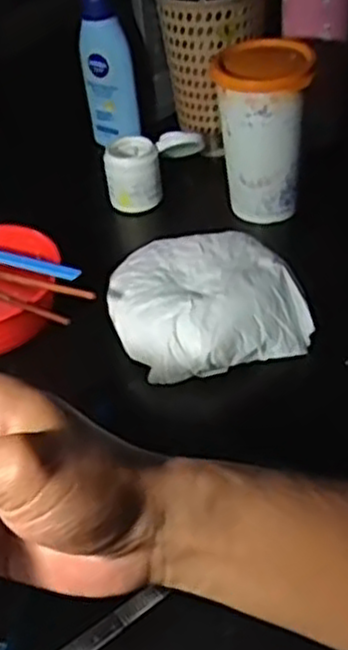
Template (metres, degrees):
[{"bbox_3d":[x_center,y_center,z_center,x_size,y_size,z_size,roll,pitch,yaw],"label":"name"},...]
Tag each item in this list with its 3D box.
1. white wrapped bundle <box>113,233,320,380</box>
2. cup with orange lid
[{"bbox_3d":[0.020,-0.020,0.523,0.120,0.037,0.114,-13,42,-8],"label":"white wrapped bundle"},{"bbox_3d":[0.069,-0.150,0.596,0.069,0.132,0.068,-3,42,3],"label":"cup with orange lid"}]

